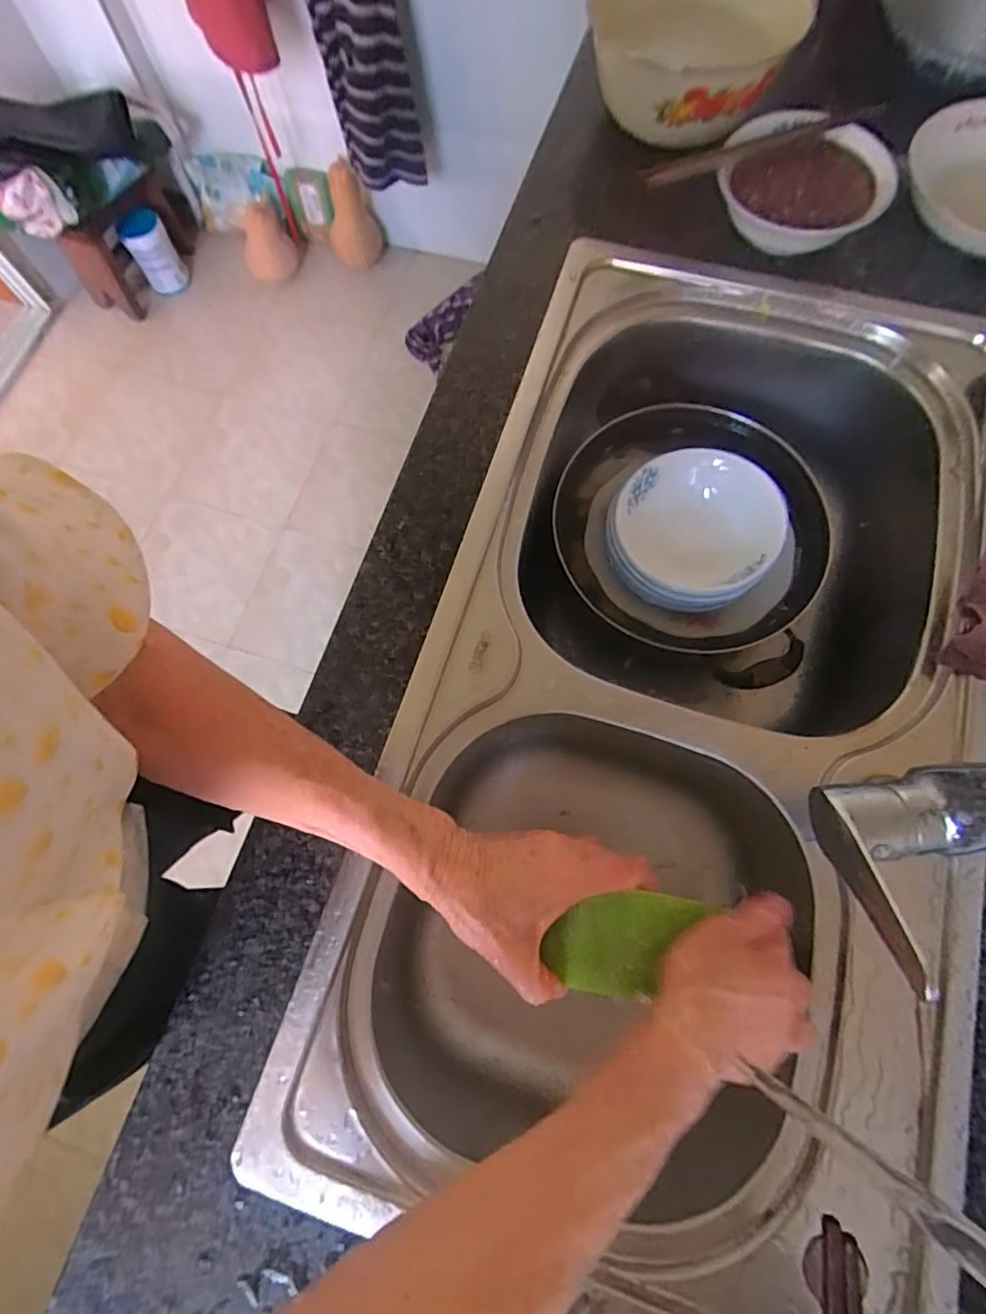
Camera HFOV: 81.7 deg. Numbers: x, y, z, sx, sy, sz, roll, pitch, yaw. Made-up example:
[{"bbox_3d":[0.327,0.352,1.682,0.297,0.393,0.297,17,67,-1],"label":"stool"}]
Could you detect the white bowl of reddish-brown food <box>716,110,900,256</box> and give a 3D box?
[{"bbox_3d":[0.282,-0.430,0.527,0.146,0.060,0.132,15,74,6],"label":"white bowl of reddish-brown food"}]

